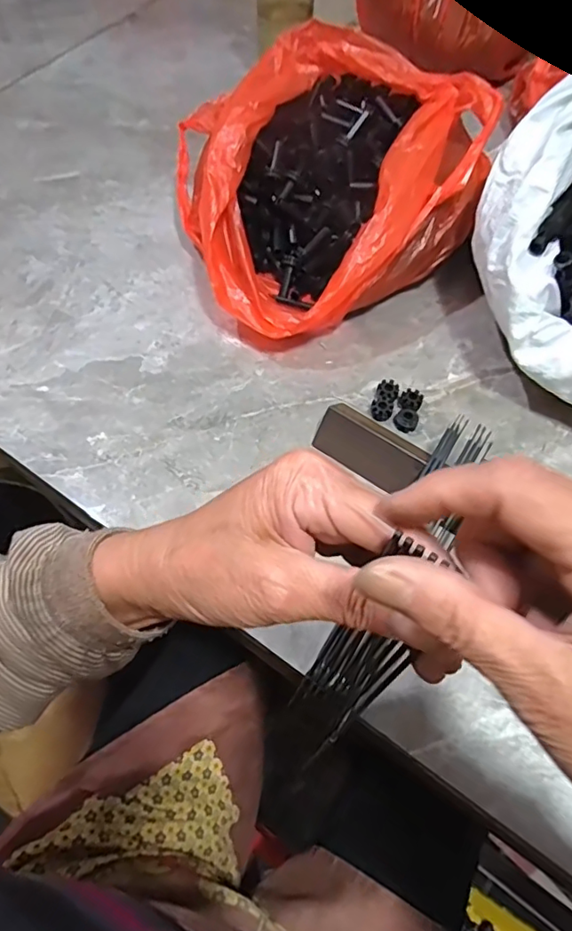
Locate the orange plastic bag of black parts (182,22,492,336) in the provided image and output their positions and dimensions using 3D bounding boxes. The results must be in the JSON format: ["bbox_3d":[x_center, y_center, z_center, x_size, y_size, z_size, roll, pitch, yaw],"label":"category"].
[{"bbox_3d":[0.033,-0.274,0.540,0.276,0.124,0.272,-26,64,-14],"label":"orange plastic bag of black parts"}]

